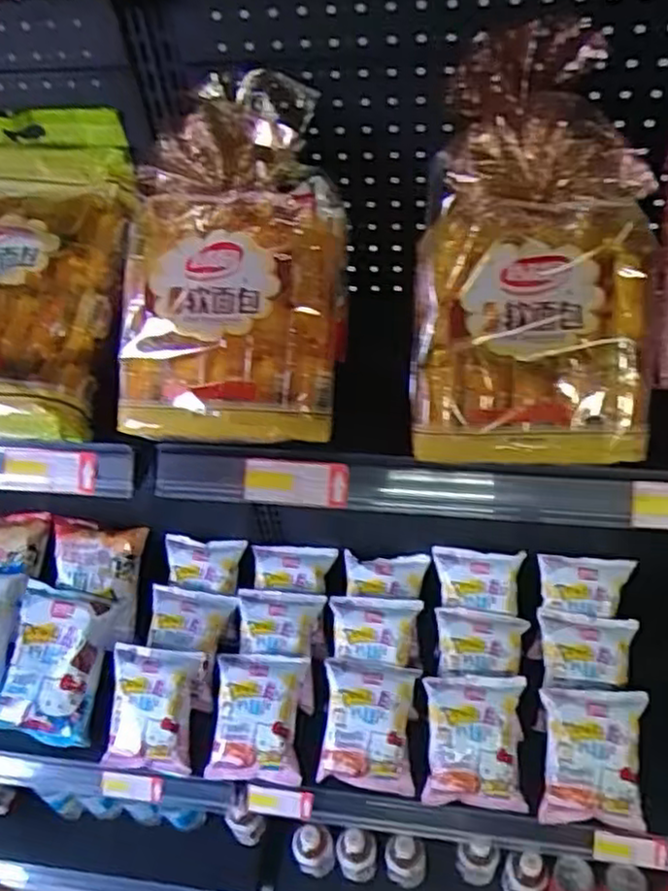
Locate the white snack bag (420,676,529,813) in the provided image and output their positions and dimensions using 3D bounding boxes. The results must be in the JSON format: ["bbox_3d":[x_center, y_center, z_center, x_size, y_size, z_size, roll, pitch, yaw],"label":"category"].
[{"bbox_3d":[0.189,0.397,0.950,0.128,0.079,0.143,1,46,8],"label":"white snack bag"}]

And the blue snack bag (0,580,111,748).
[{"bbox_3d":[-0.422,0.327,1.060,0.158,0.040,0.211,6,74,13],"label":"blue snack bag"}]

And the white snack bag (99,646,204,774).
[{"bbox_3d":[-0.263,0.380,1.013,0.127,0.035,0.163,3,83,10],"label":"white snack bag"}]

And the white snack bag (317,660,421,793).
[{"bbox_3d":[0.047,0.390,0.981,0.132,0.041,0.160,3,80,10],"label":"white snack bag"}]

